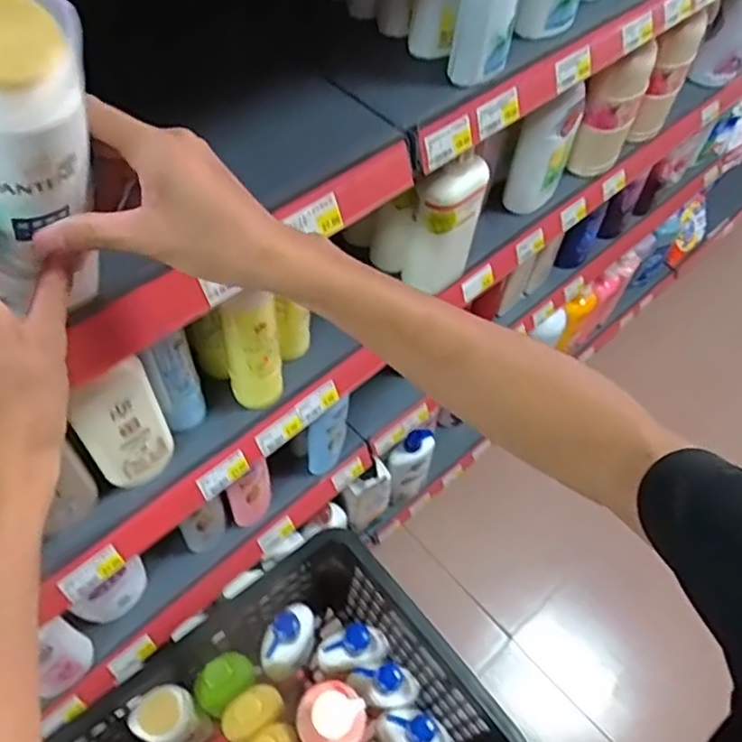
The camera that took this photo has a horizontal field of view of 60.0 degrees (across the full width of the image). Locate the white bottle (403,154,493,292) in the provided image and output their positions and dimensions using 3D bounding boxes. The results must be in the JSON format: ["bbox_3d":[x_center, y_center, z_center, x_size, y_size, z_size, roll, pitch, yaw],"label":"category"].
[{"bbox_3d":[0.097,-0.186,0.808,0.057,0.183,0.079,34,60,17],"label":"white bottle"}]

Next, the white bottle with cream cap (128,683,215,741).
[{"bbox_3d":[-0.237,0.428,0.782,0.051,0.202,0.059,39,61,19],"label":"white bottle with cream cap"}]

